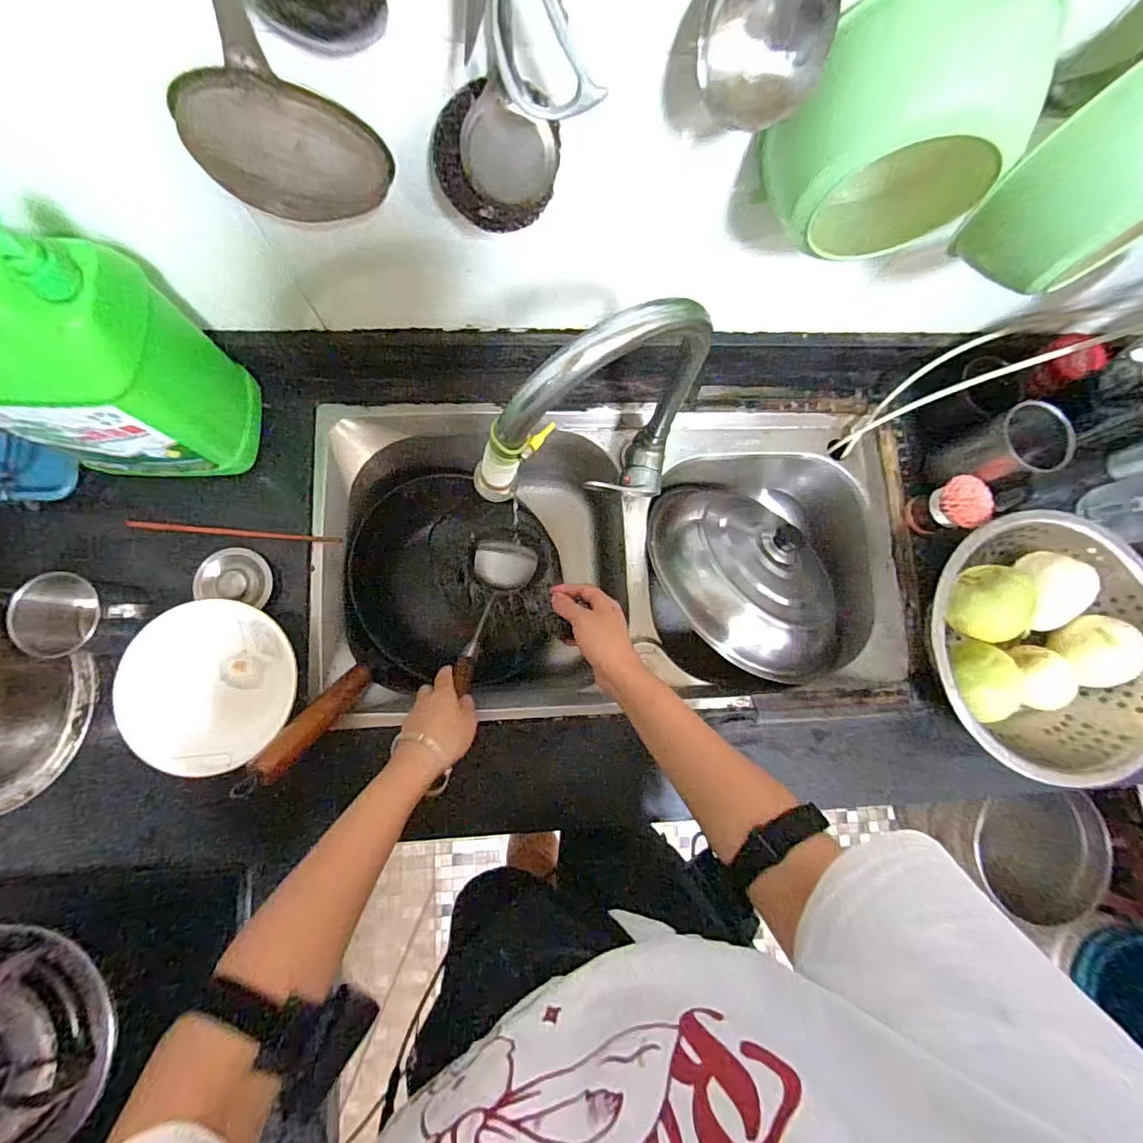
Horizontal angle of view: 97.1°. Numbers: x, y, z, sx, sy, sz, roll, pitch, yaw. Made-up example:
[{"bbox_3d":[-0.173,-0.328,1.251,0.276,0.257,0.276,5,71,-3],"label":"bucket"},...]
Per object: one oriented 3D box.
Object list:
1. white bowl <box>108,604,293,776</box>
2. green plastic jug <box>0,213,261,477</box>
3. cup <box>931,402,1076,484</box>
[{"bbox_3d":[-0.377,0.120,0.544,0.171,0.072,0.163,1,82,-4],"label":"white bowl"},{"bbox_3d":[-0.438,-0.185,0.442,0.163,0.278,0.115,0,82,-4],"label":"green plastic jug"},{"bbox_3d":[0.513,-0.143,0.607,0.069,0.114,0.077,-20,84,-7],"label":"cup"}]

